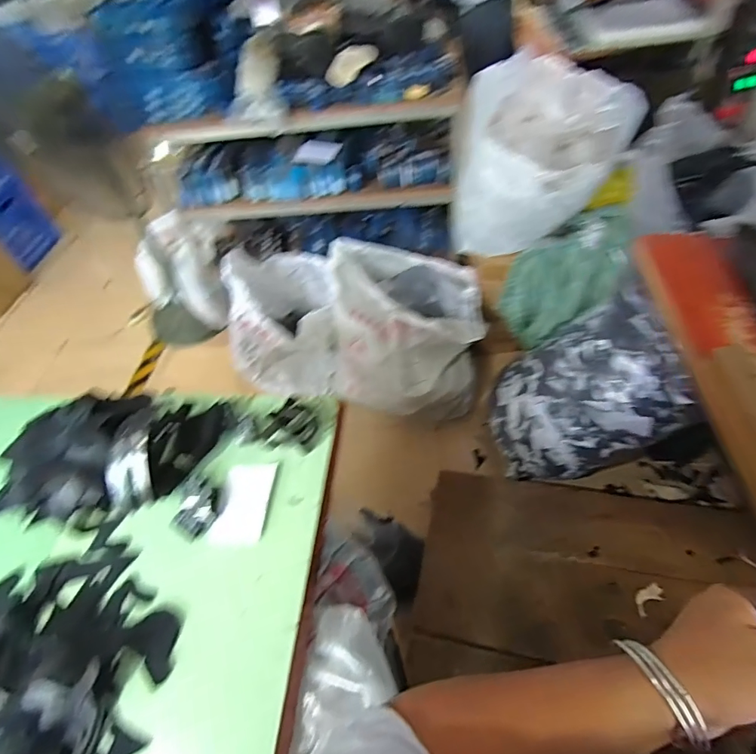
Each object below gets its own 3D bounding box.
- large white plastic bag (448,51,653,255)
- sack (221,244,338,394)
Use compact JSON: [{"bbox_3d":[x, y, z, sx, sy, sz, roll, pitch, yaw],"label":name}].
[{"bbox_3d":[0.468,-0.662,1.370,0.460,0.567,0.367,34,65,21],"label":"large white plastic bag"},{"bbox_3d":[-0.377,-0.212,1.781,0.420,0.580,0.457,-6,58,-1],"label":"sack"}]

